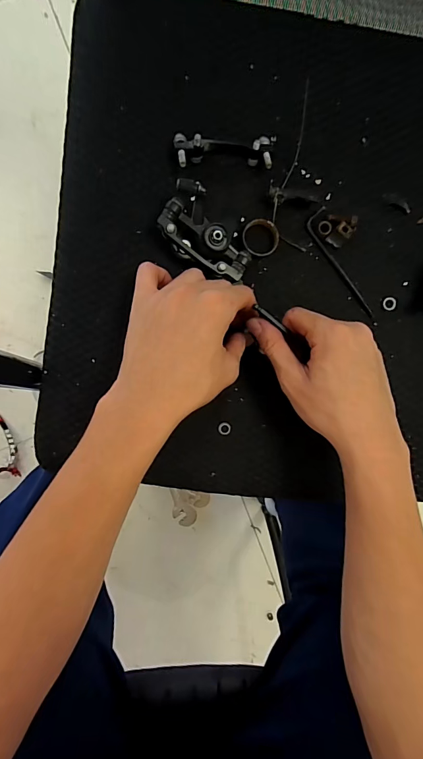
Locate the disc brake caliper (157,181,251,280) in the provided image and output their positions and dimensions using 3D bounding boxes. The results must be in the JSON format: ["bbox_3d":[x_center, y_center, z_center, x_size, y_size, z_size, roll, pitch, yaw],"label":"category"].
[{"bbox_3d":[-0.004,-0.118,0.313,0.052,0.037,0.084,-42,95,-2],"label":"disc brake caliper"}]

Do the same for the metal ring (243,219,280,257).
[{"bbox_3d":[0.044,-0.127,0.334,0.032,0.011,0.031,0,92,-5],"label":"metal ring"}]

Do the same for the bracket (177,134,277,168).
[{"bbox_3d":[0.013,-0.196,0.321,0.088,0.017,0.030,-4,93,-4],"label":"bracket"}]

